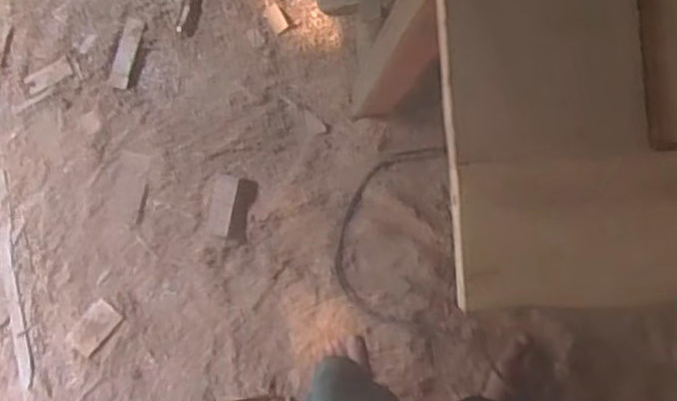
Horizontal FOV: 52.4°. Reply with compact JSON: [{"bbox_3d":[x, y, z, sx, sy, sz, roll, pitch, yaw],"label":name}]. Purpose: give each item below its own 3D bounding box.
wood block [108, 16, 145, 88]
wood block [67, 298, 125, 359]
[{"bbox_3d":[-0.380,-0.263,1.233,0.034,0.010,0.126,17,88,0],"label":"wood block"},{"bbox_3d":[-0.448,0.235,1.267,0.058,0.014,0.100,41,88,1],"label":"wood block"}]

